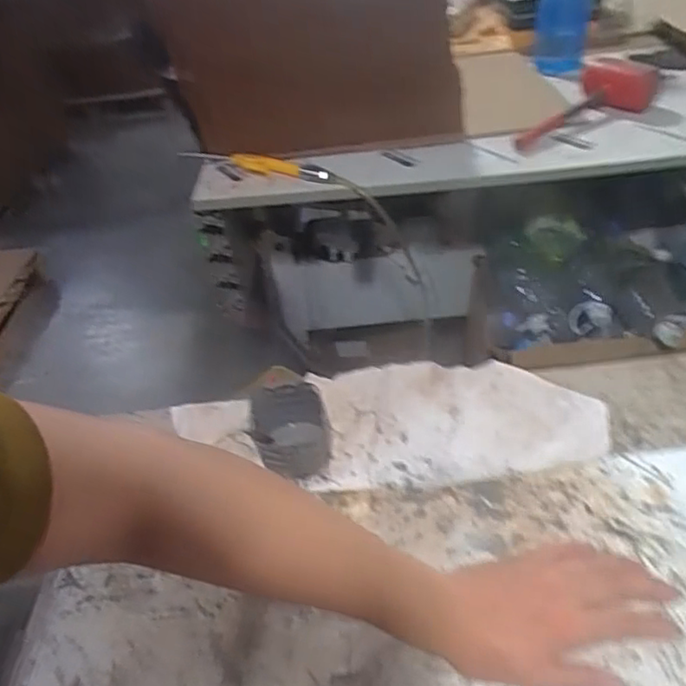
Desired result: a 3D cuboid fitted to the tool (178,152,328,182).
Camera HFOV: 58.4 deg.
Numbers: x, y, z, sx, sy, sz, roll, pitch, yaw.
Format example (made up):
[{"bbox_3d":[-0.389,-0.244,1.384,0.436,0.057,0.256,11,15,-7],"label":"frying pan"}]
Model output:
[{"bbox_3d":[-0.161,-0.328,1.121,0.294,0.026,0.040,13,44,23],"label":"tool"}]

